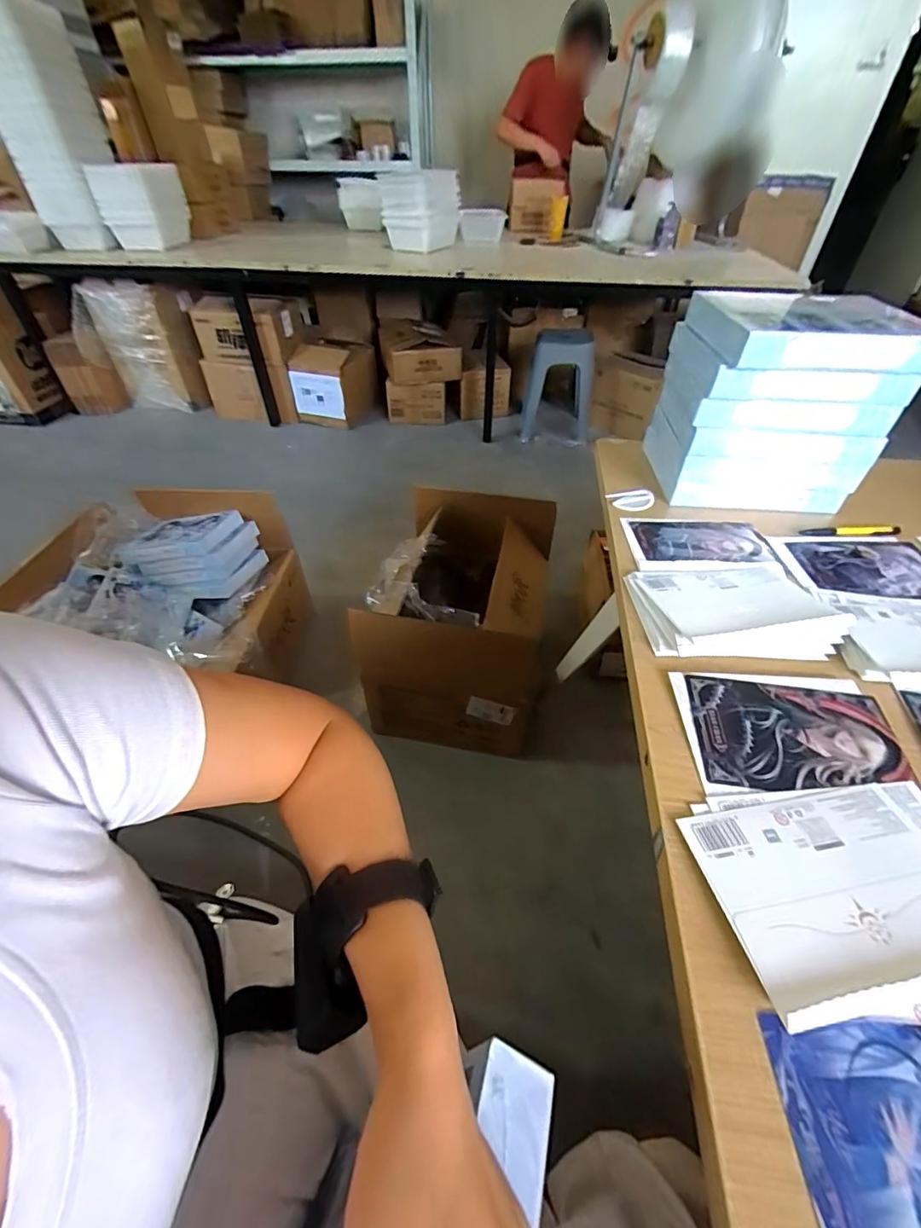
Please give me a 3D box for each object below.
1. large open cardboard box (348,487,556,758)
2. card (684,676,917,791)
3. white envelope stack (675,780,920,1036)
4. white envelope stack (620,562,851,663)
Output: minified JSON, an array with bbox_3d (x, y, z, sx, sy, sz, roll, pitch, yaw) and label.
[{"bbox_3d":[0.011,0.020,1.218,0.396,0.442,0.505,8,46,9],"label":"large open cardboard box"},{"bbox_3d":[0.294,0.107,0.419,0.169,0.004,0.106,6,47,5],"label":"card"},{"bbox_3d":[0.273,0.184,0.330,0.198,0.022,0.134,-4,44,-5],"label":"white envelope stack"},{"bbox_3d":[0.293,-0.014,0.526,0.193,0.037,0.143,1,44,0],"label":"white envelope stack"}]

